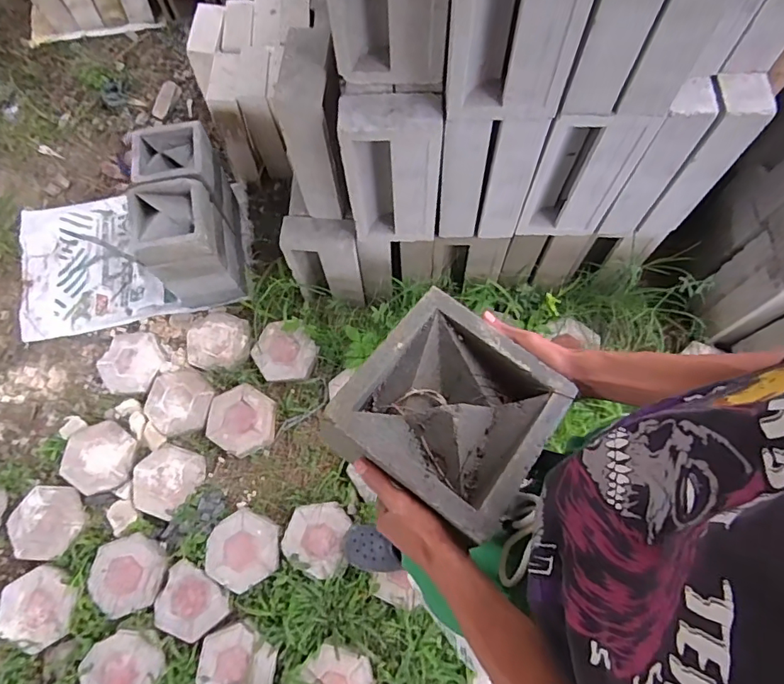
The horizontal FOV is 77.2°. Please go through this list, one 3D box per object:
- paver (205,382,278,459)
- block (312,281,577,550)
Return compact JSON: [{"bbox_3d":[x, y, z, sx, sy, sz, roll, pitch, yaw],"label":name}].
[{"bbox_3d":[-0.459,0.238,1.509,0.195,0.042,0.206,5,70,4],"label":"paver"},{"bbox_3d":[0.065,0.068,0.519,0.193,0.073,0.198,34,75,13],"label":"block"}]

